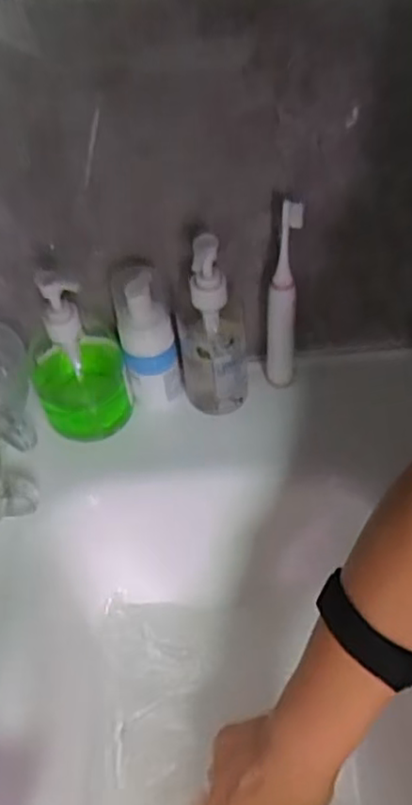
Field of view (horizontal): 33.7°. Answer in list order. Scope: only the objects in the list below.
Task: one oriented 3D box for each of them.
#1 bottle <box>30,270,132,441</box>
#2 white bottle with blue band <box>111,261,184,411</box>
[{"bbox_3d":[-0.120,-0.051,0.598,0.082,0.162,0.087,-19,50,-11],"label":"bottle"},{"bbox_3d":[-0.050,-0.049,0.608,0.049,0.147,0.045,-10,49,-3],"label":"white bottle with blue band"}]

